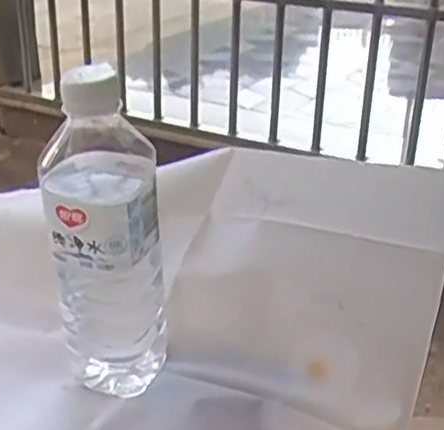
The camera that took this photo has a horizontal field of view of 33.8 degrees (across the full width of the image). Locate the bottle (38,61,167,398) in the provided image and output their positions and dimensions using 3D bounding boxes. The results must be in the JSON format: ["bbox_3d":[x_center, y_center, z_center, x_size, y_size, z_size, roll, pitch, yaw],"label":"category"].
[{"bbox_3d":[-0.071,0.014,0.454,0.067,0.197,0.071,-3,30,-6],"label":"bottle"}]

